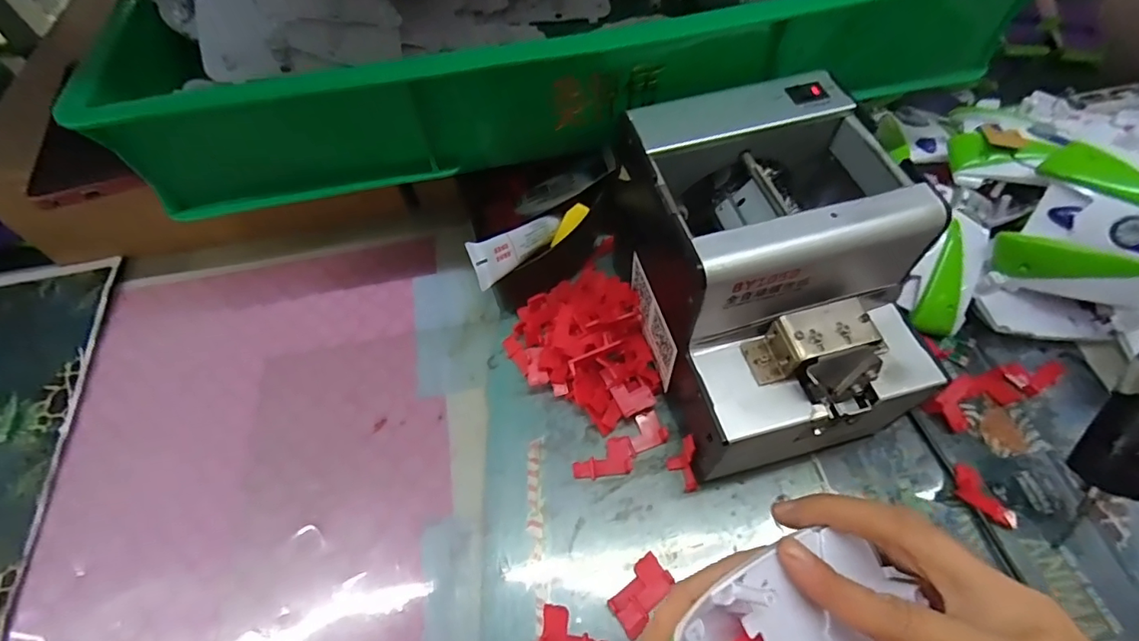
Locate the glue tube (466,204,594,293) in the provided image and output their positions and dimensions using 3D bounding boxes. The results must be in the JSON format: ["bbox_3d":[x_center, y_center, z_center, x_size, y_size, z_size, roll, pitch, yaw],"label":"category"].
[{"bbox_3d":[-0.028,-0.054,0.347,0.023,0.025,0.108,31,39,19],"label":"glue tube"}]

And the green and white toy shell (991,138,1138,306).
[{"bbox_3d":[0.336,-0.059,0.331,0.035,0.091,0.078,0,29,-49],"label":"green and white toy shell"}]

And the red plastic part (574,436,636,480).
[{"bbox_3d":[0.022,0.088,0.330,0.040,0.004,0.022,-10,60,-3],"label":"red plastic part"}]

